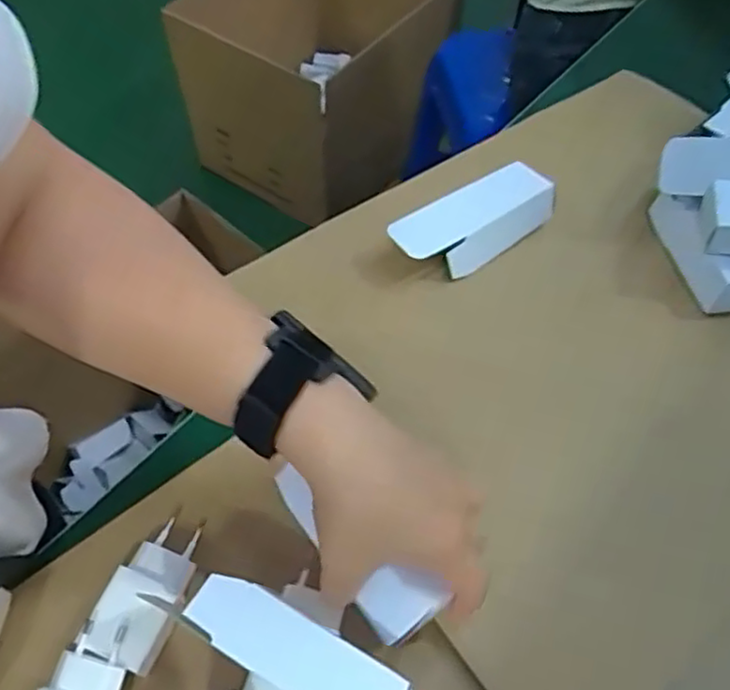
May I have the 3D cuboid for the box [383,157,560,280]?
[{"bbox_3d":[0.084,-0.091,0.528,0.127,0.048,0.044,-29,61,-18],"label":"box"}]

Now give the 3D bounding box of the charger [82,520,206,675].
[{"bbox_3d":[-0.119,0.139,0.387,0.036,0.032,0.079,18,58,12],"label":"charger"}]

